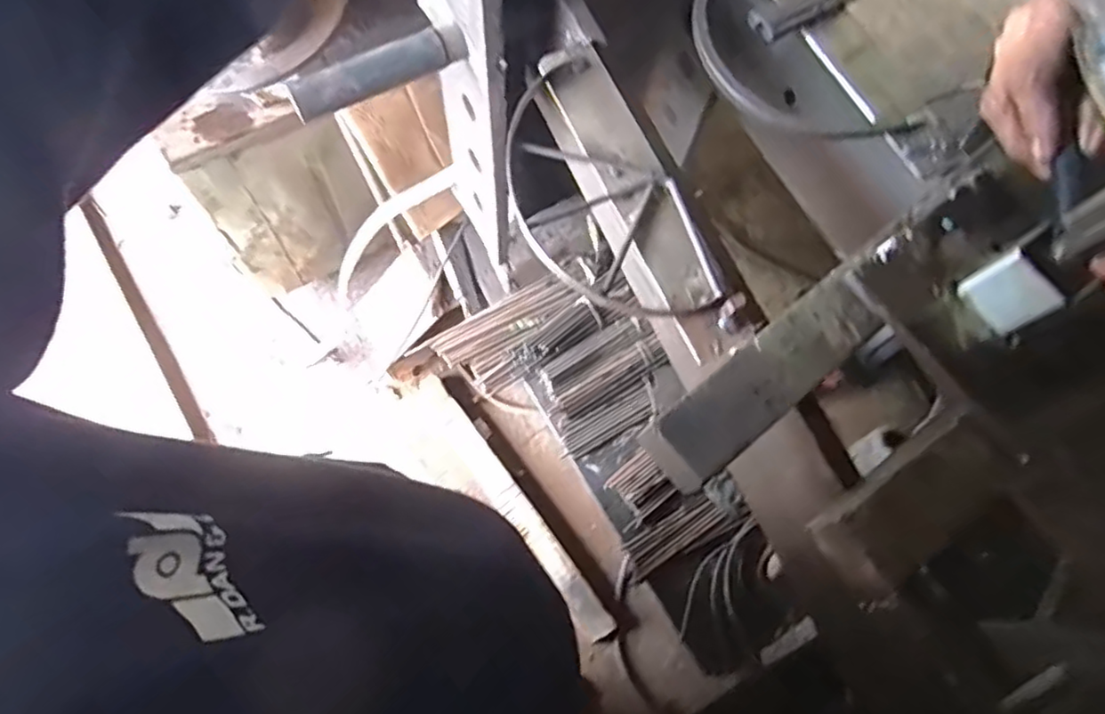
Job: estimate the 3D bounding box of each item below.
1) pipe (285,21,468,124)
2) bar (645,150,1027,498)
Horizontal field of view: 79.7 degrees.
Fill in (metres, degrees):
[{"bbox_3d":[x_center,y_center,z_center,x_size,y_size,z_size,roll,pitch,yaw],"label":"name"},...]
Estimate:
[{"bbox_3d":[-0.150,-0.252,0.573,0.159,0.039,0.032,-29,75,-11],"label":"pipe"},{"bbox_3d":[0.188,-0.026,0.435,0.310,0.013,0.052,-37,70,-10],"label":"bar"}]

